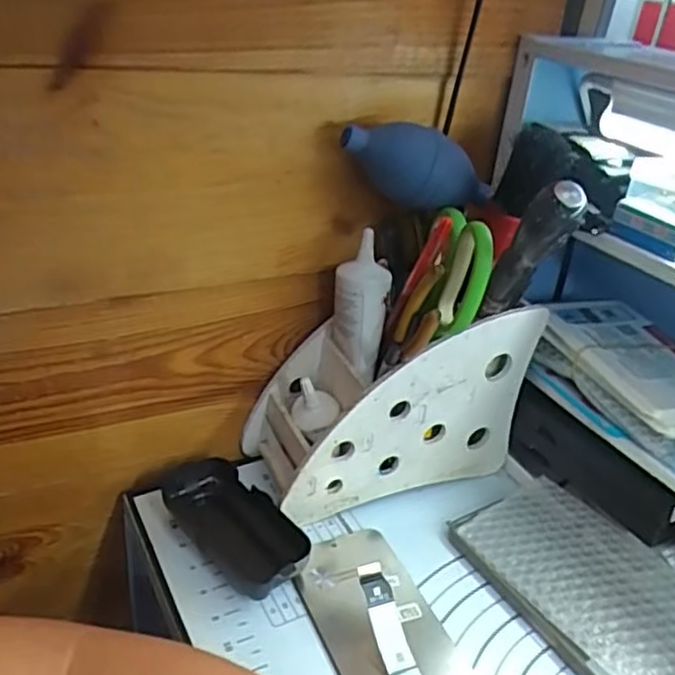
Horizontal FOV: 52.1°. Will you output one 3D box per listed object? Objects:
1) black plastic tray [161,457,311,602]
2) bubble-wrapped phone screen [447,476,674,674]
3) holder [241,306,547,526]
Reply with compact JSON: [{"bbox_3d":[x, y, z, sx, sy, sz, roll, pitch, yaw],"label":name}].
[{"bbox_3d":[-0.067,0.120,0.450,0.050,0.027,0.118,-20,39,-38],"label":"black plastic tray"},{"bbox_3d":[0.163,0.159,0.432,0.097,0.027,0.174,-14,36,-31],"label":"bubble-wrapped phone screen"},{"bbox_3d":[0.036,0.040,0.493,0.184,0.131,0.081,-7,33,-22],"label":"holder"}]

